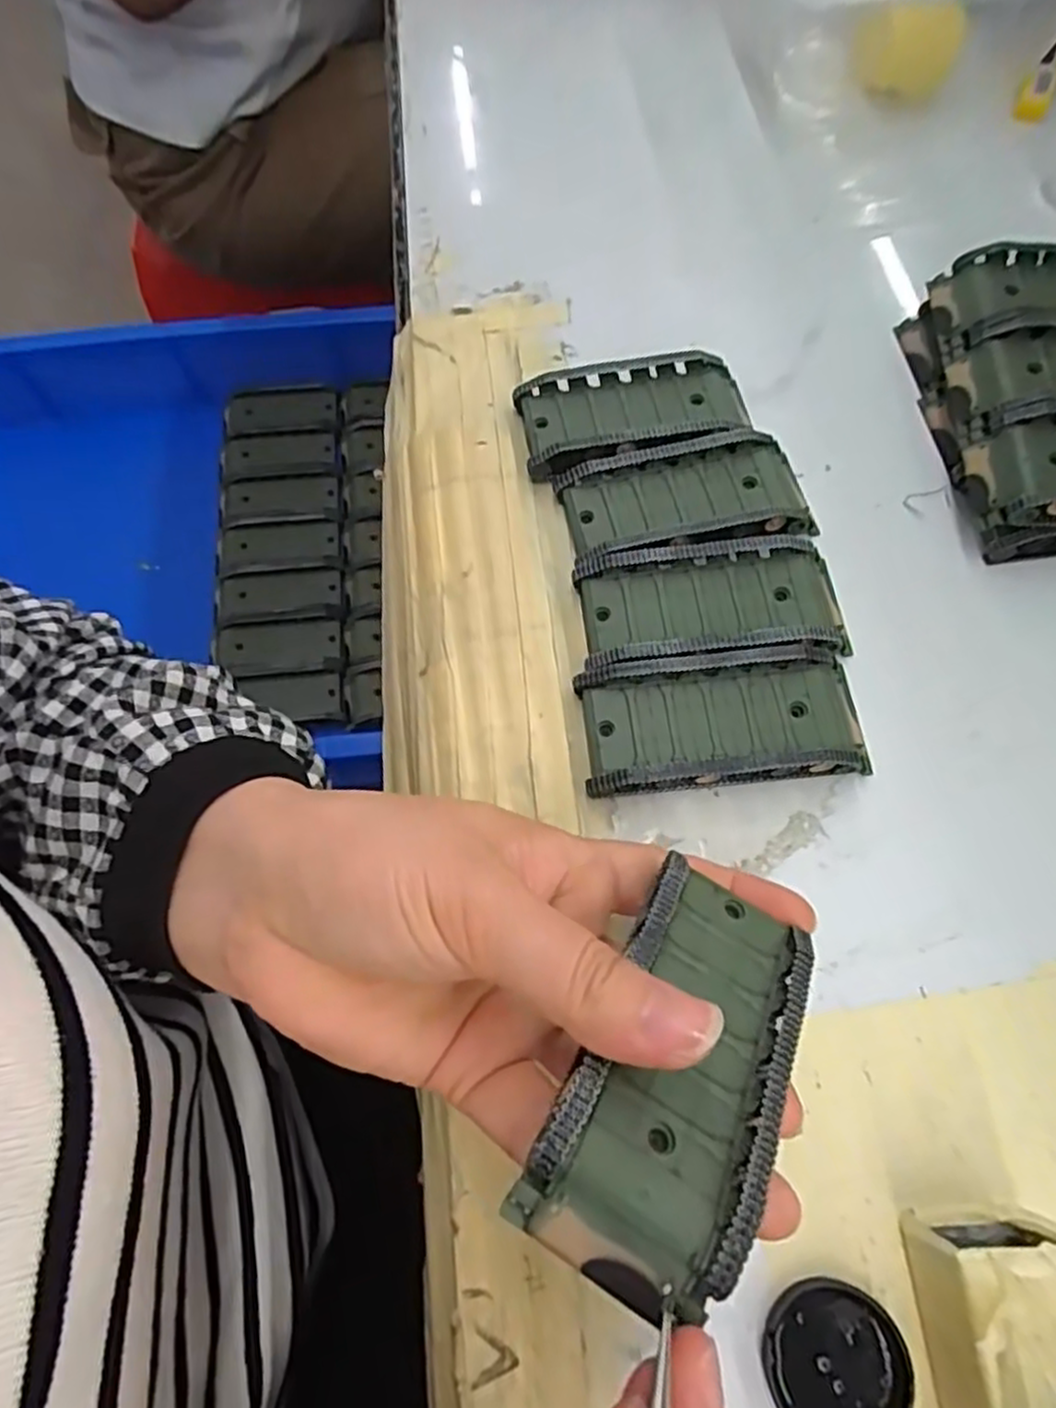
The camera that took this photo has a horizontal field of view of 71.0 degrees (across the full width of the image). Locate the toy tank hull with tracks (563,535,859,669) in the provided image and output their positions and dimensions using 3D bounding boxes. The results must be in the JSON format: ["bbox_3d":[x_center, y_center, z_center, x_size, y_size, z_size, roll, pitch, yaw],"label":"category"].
[{"bbox_3d":[0.068,-0.037,0.271,0.095,0.016,0.046,-5,67,0],"label":"toy tank hull with tracks"}]

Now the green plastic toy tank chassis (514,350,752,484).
[{"bbox_3d":[0.046,-0.120,0.308,0.096,0.016,0.046,-11,67,-3],"label":"green plastic toy tank chassis"}]

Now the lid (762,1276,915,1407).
[{"bbox_3d":[0.080,0.171,0.191,0.035,0.006,0.034,-1,67,2],"label":"lid"}]

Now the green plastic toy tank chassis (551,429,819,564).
[{"bbox_3d":[0.062,-0.080,0.291,0.094,0.015,0.048,-11,67,-3],"label":"green plastic toy tank chassis"}]

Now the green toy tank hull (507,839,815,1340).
[{"bbox_3d":[0.037,0.079,0.170,0.042,0.019,0.095,29,44,13],"label":"green toy tank hull"}]

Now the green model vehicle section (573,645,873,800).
[{"bbox_3d":[0.068,0.006,0.256,0.095,0.020,0.044,-6,67,0],"label":"green model vehicle section"}]

